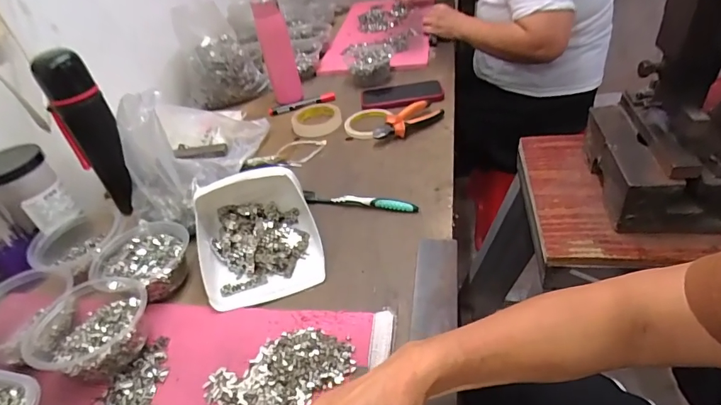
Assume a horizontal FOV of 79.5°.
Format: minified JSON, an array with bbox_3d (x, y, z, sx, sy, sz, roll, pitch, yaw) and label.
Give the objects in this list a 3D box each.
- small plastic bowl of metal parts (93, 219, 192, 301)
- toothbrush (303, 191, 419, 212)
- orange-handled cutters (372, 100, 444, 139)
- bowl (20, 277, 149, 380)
[{"bbox_3d":[-0.279,0.076,0.564,0.113,0.042,0.116,12,43,27],"label":"small plastic bowl of metal parts"},{"bbox_3d":[-0.003,-0.003,0.642,0.176,0.023,0.017,5,40,19],"label":"toothbrush"},{"bbox_3d":[0.088,-0.149,0.793,0.141,0.032,0.049,-30,42,-23],"label":"orange-handled cutters"},{"bbox_3d":[-0.296,0.137,0.477,0.126,0.061,0.116,-7,38,5],"label":"bowl"}]

